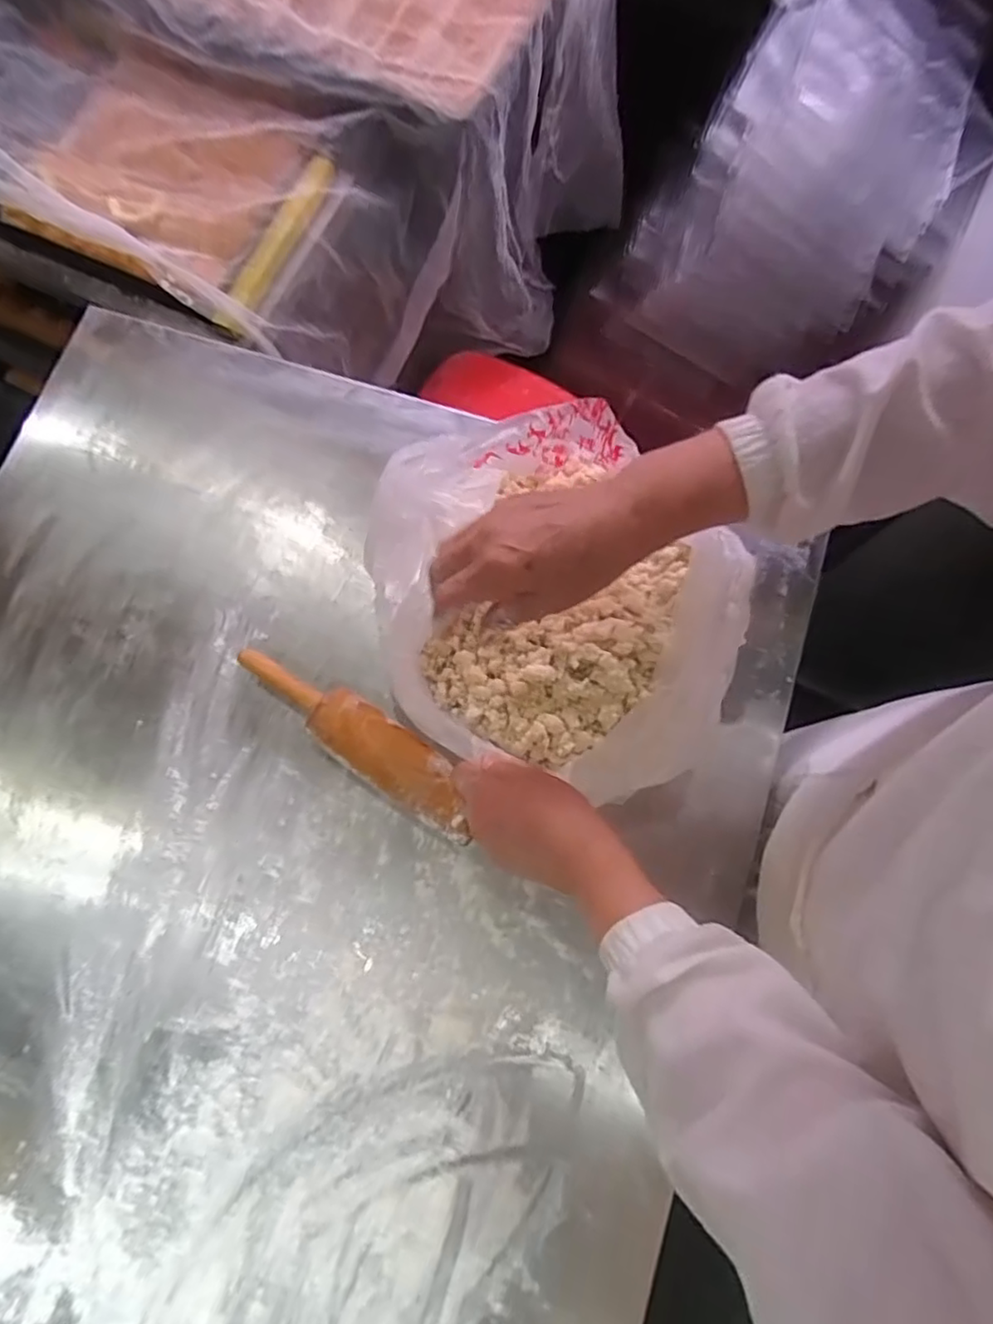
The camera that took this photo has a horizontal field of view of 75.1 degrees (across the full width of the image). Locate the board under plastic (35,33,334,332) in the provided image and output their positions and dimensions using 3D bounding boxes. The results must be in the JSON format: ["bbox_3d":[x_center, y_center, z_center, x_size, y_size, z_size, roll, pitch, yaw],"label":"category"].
[{"bbox_3d":[-0.348,-0.557,0.728,0.313,0.037,0.258,31,81,6],"label":"board under plastic"}]

